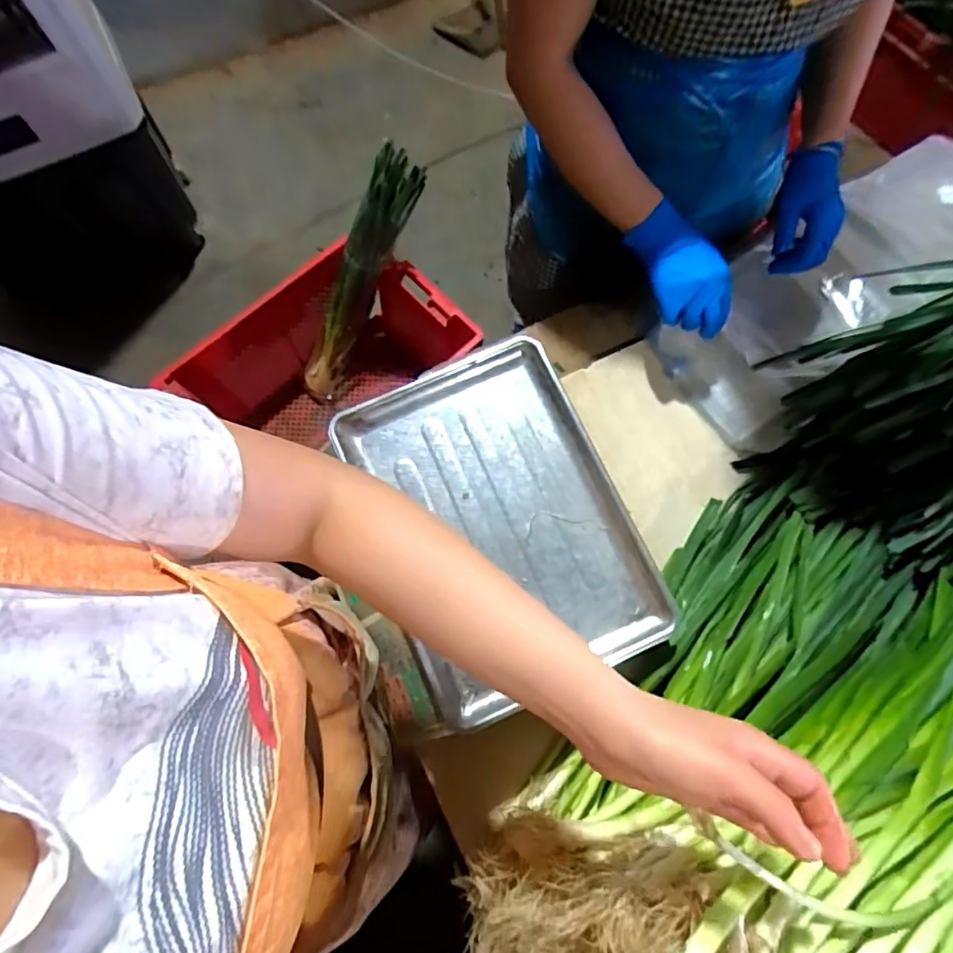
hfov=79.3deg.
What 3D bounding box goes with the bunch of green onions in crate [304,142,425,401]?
[{"bbox_3d":[-0.301,-0.473,1.438,0.125,0.719,0.098,42,38,10],"label":"bunch of green onions in crate"}]

